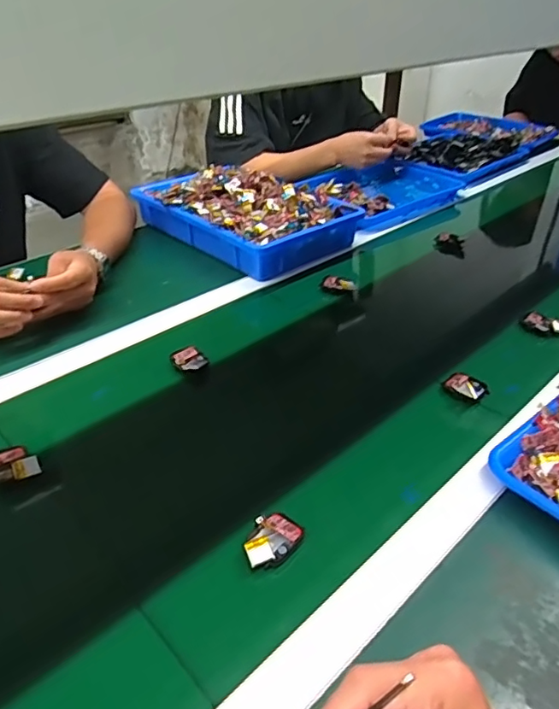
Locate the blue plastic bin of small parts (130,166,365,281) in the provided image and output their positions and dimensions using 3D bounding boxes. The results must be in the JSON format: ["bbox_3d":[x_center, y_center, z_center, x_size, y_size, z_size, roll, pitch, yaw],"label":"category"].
[{"bbox_3d":[-0.065,-0.252,0.968,0.233,0.084,0.338,-28,43,-36],"label":"blue plastic bin of small parts"}]

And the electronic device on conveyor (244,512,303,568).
[{"bbox_3d":[-0.008,0.155,0.457,0.037,0.018,0.055,21,38,27],"label":"electronic device on conveyor"}]

